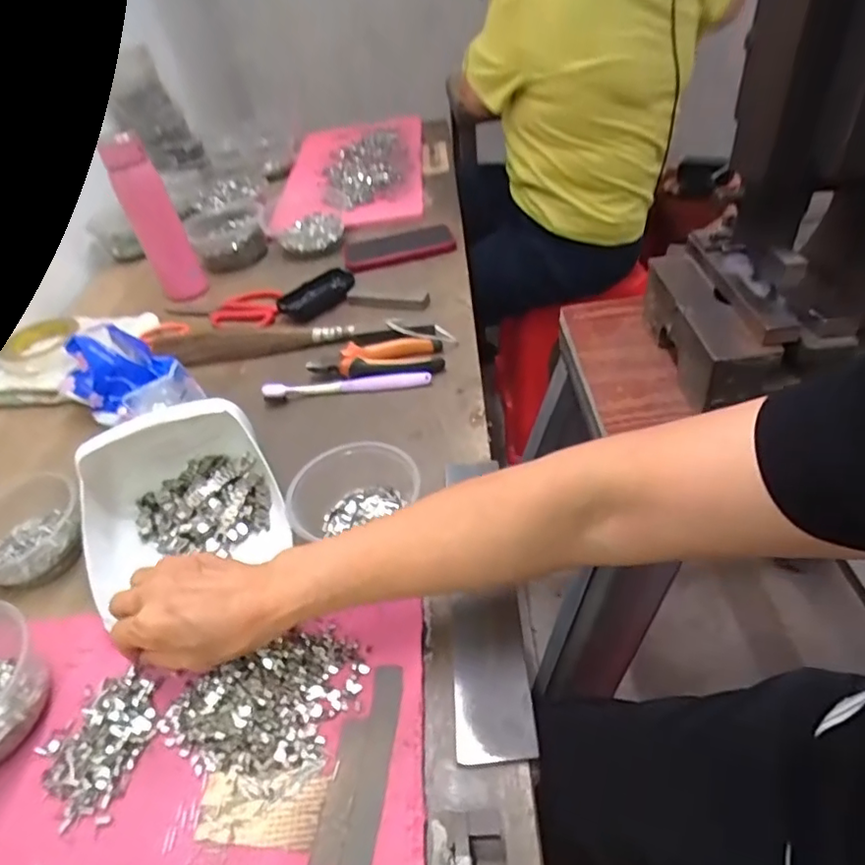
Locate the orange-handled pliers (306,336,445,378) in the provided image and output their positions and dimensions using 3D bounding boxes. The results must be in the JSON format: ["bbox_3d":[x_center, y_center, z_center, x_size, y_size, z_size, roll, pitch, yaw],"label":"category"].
[{"bbox_3d":[-0.065,-0.085,0.665,0.151,0.029,0.063,-5,42,7],"label":"orange-handled pliers"}]

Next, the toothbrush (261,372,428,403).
[{"bbox_3d":[-0.094,-0.052,0.645,0.181,0.023,0.017,-8,42,3],"label":"toothbrush"}]

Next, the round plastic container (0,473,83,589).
[{"bbox_3d":[-0.363,0.093,0.521,0.116,0.051,0.107,27,54,31],"label":"round plastic container"}]

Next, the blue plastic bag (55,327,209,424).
[{"bbox_3d":[-0.344,-0.058,0.650,0.136,0.091,0.098,22,51,28],"label":"blue plastic bag"}]

